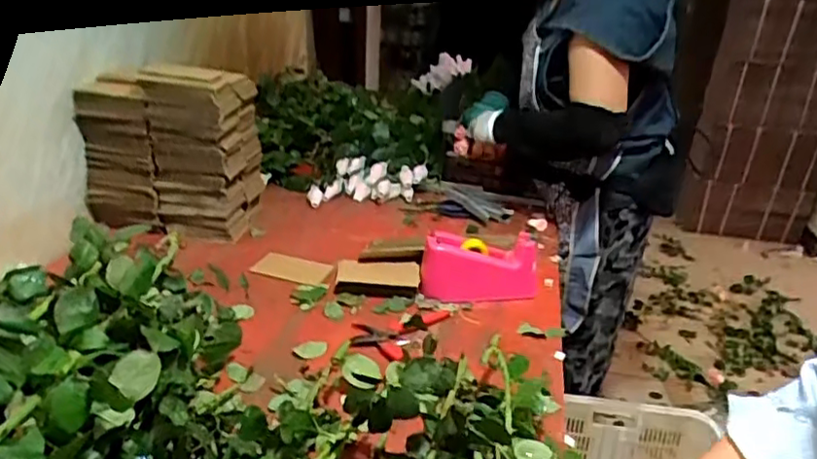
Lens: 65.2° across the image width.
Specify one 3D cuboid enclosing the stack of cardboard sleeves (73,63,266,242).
[{"bbox_3d":[-0.467,-0.163,1.275,0.298,0.310,0.163,7,27,8],"label":"stack of cardboard sleeves"}]

